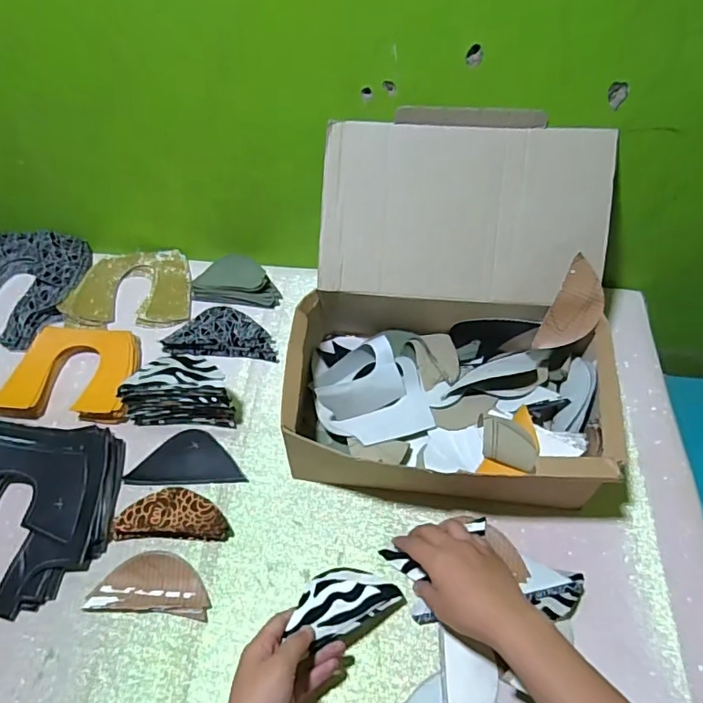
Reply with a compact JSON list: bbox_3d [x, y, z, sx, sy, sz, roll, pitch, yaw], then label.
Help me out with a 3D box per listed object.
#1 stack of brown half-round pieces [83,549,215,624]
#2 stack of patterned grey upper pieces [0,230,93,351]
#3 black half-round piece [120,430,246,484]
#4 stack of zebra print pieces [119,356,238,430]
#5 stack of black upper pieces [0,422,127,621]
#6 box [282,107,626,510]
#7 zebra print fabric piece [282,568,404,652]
[{"bbox_3d":[-0.195,0.228,0.514,0.113,0.014,0.057,3,53,2],"label":"stack of brown half-round pieces"},{"bbox_3d":[-0.480,-0.094,0.738,0.183,0.043,0.189,3,53,2],"label":"stack of patterned grey upper pieces"},{"bbox_3d":[-0.188,0.119,0.597,0.128,0.012,0.063,1,53,0],"label":"black half-round piece"},{"bbox_3d":[-0.198,0.043,0.605,0.122,0.065,0.055,1,53,2],"label":"stack of zebra print pieces"},{"bbox_3d":[-0.357,0.167,0.547,0.201,0.032,0.189,1,53,1],"label":"stack of black upper pieces"},{"bbox_3d":[0.109,-0.046,0.571,0.330,0.231,0.339,5,54,5],"label":"box"},{"bbox_3d":[-0.007,0.224,0.476,0.097,0.015,0.052,-17,67,-27],"label":"zebra print fabric piece"}]

